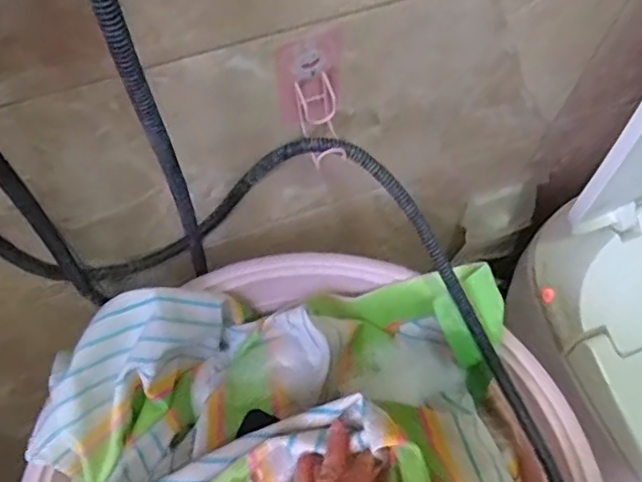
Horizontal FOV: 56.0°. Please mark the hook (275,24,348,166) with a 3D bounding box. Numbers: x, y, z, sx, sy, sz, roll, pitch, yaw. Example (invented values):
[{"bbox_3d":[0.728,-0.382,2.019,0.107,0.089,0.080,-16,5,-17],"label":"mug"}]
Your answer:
[{"bbox_3d":[-0.007,-0.121,0.526,0.058,0.103,0.058,-9,65,-8],"label":"hook"}]

